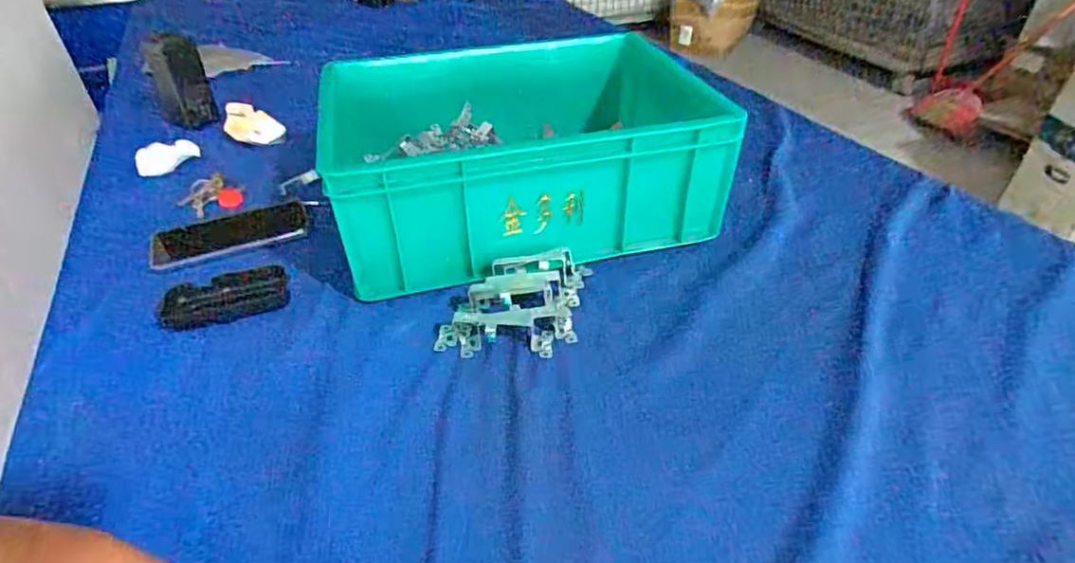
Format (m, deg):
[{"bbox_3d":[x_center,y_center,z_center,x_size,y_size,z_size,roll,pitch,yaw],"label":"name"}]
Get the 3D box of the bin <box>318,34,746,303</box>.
[{"bbox_3d":[-0.023,-0.163,0.682,0.428,0.140,0.325,-10,39,-10],"label":"bin"}]

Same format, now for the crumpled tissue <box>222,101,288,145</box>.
[{"bbox_3d":[-0.420,-0.230,0.854,0.066,0.041,0.083,-31,47,-32],"label":"crumpled tissue"}]

